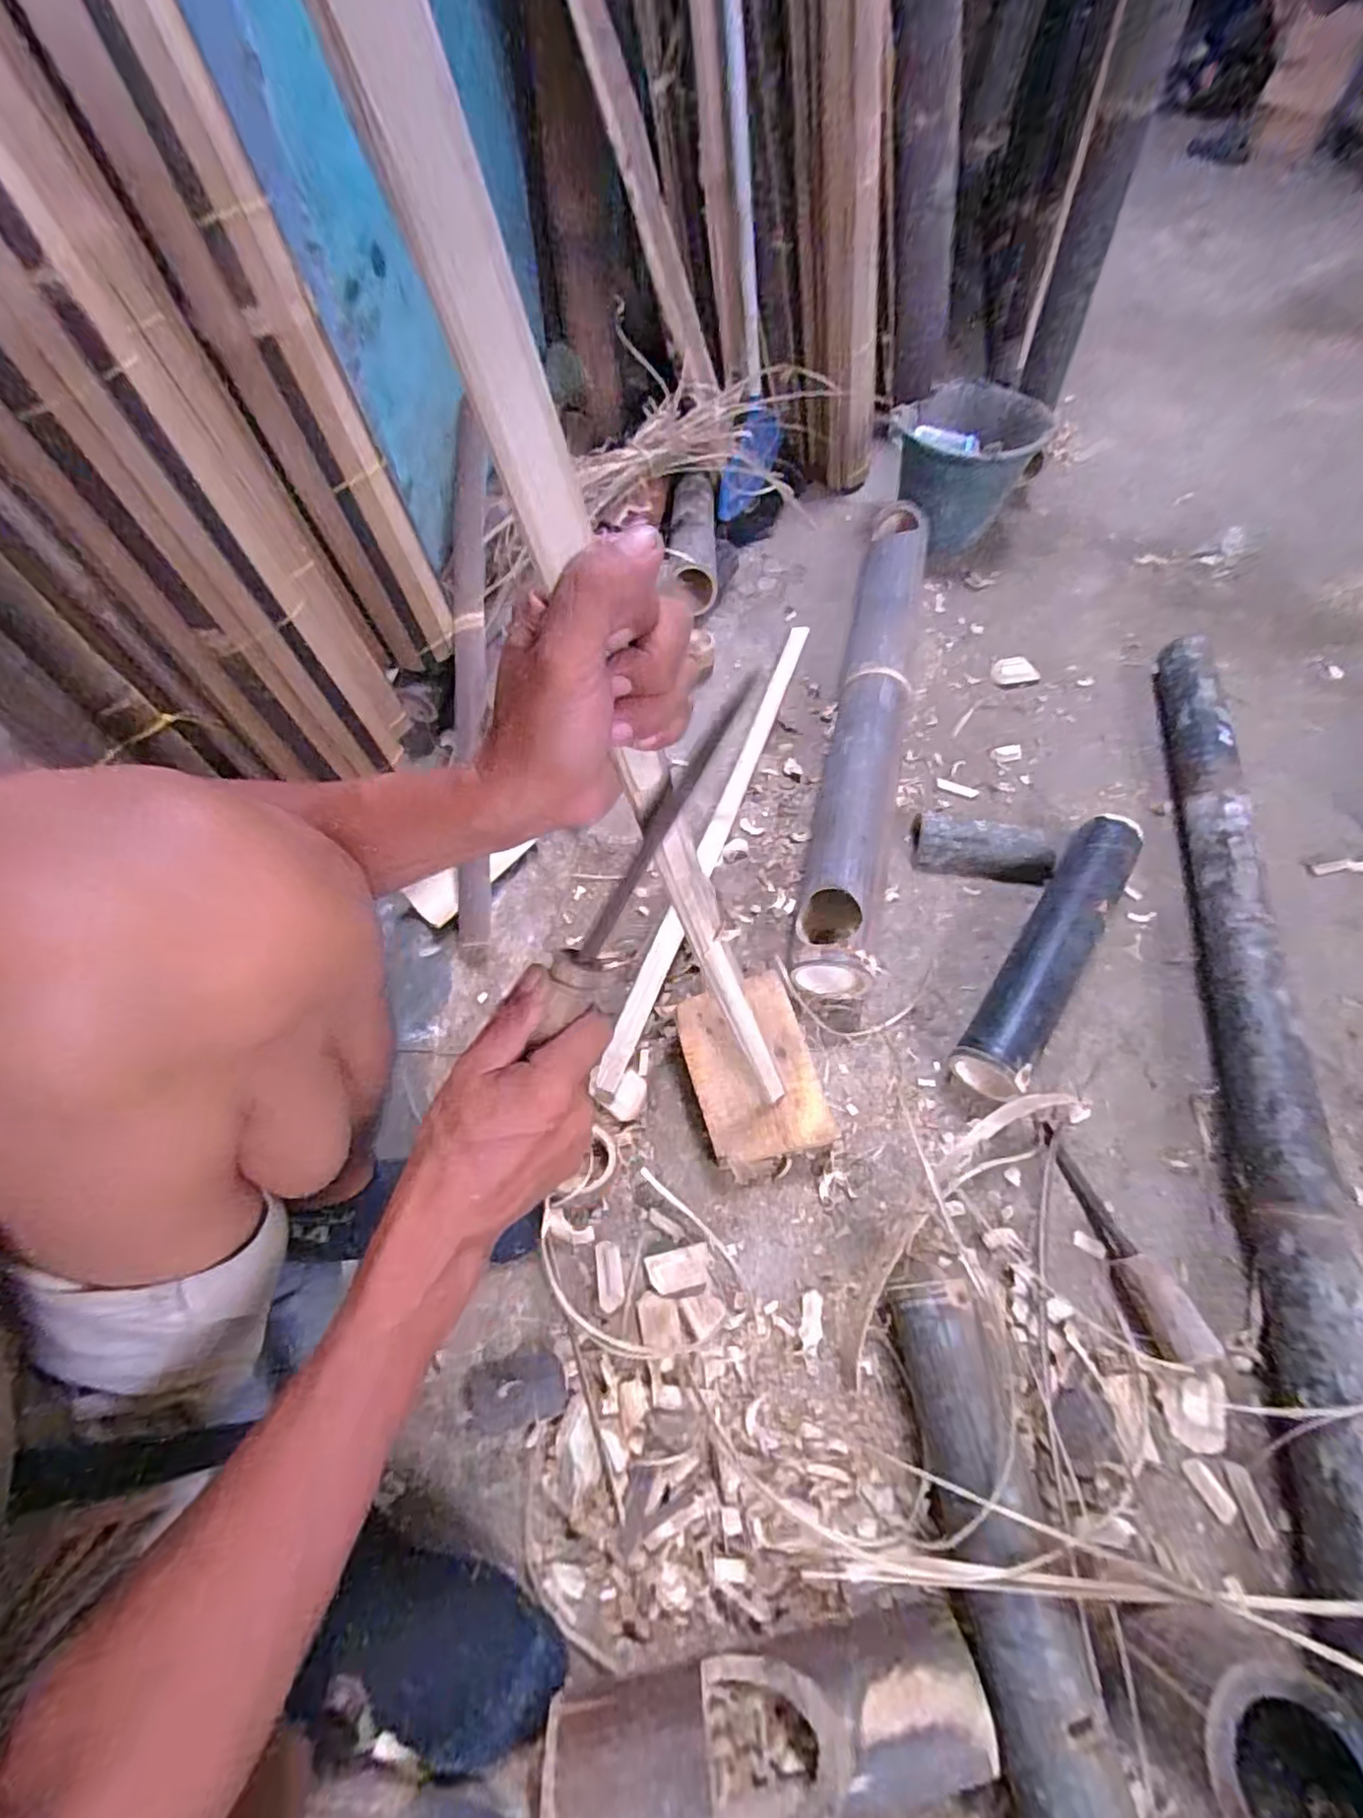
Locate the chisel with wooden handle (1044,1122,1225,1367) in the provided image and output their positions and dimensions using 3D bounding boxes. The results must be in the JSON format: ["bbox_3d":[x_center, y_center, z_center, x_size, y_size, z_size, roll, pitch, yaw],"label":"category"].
[{"bbox_3d":[0.385,0.284,0.568,0.050,0.032,0.200,-11,60,-6],"label":"chisel with wooden handle"}]

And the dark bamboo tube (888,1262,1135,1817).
[{"bbox_3d":[0.224,0.466,0.440,0.080,0.075,0.377,-6,60,-4],"label":"dark bamboo tube"}]

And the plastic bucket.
[{"bbox_3d":[0.454,-0.759,1.080,0.209,0.184,0.310,8,60,4],"label":"plastic bucket"}]

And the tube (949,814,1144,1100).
[{"bbox_3d":[0.393,0.040,0.686,0.064,0.072,0.351,33,65,17],"label":"tube"}]

